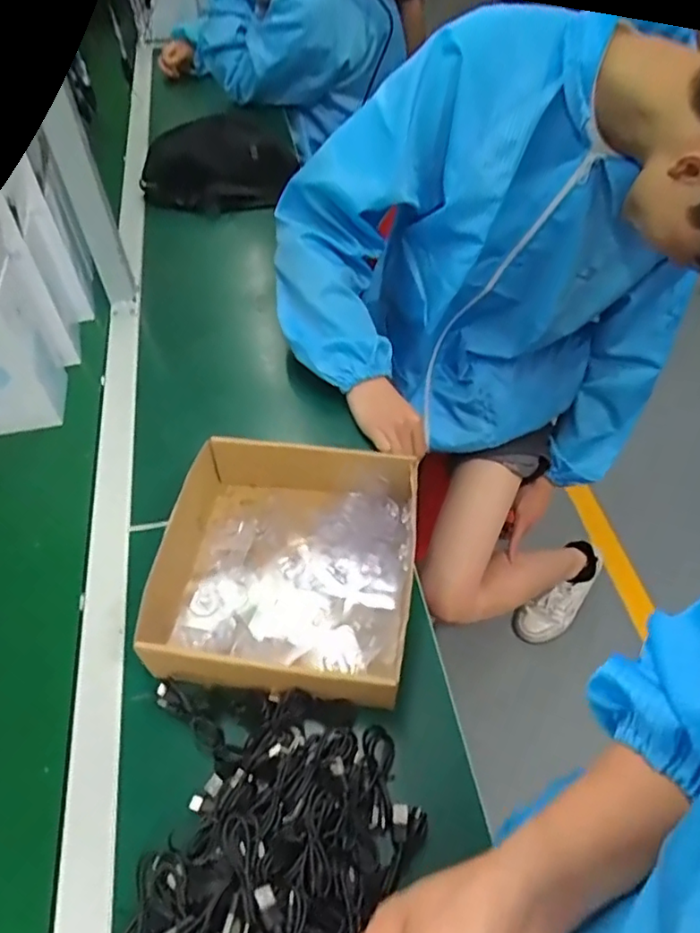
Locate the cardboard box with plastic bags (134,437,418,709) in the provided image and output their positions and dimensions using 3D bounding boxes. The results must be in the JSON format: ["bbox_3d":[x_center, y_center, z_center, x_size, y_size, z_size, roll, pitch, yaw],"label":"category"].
[{"bbox_3d":[-0.065,0.094,0.598,0.241,0.072,0.243,6,50,4],"label":"cardboard box with plastic bags"}]

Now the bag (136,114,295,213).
[{"bbox_3d":[-0.231,-0.527,1.047,0.267,0.115,0.083,-10,51,-9],"label":"bag"}]

